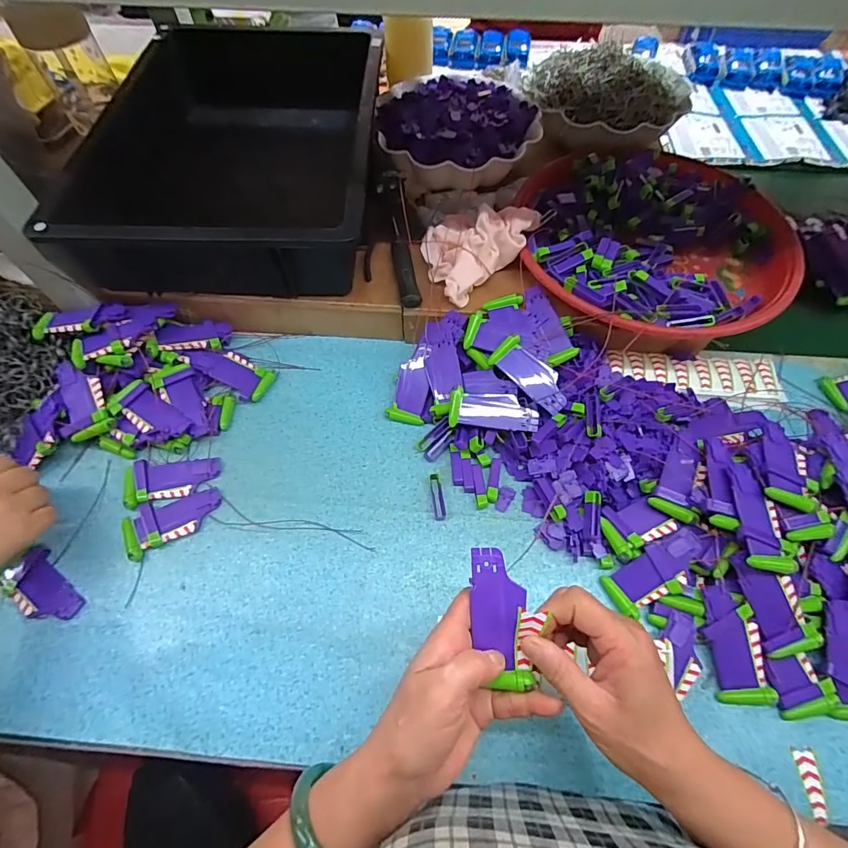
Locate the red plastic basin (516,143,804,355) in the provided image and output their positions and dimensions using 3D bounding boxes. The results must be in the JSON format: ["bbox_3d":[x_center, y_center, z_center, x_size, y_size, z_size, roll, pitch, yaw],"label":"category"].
[{"bbox_3d":[0.266,-0.207,0.527,0.300,0.077,0.300,2,61,1],"label":"red plastic basin"}]

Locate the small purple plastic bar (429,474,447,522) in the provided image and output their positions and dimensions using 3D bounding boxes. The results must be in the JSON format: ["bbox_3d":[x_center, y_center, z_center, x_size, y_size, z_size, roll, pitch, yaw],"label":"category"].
[{"bbox_3d":[0.014,0.073,0.443,0.012,0.007,0.046,-7,61,-4],"label":"small purple plastic bar"}]

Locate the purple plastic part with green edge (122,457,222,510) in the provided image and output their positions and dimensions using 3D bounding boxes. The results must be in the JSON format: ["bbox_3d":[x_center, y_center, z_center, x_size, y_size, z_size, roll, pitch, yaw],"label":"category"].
[{"bbox_3d":[-0.255,0.058,0.446,0.087,0.012,0.047,-4,61,-2],"label":"purple plastic part with green edge"}]

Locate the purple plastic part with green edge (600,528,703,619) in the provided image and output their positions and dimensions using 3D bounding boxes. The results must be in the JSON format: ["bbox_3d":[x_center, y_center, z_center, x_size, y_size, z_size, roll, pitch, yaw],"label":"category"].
[{"bbox_3d":[0.207,0.131,0.391,0.089,0.010,0.041,-44,66,10],"label":"purple plastic part with green edge"}]

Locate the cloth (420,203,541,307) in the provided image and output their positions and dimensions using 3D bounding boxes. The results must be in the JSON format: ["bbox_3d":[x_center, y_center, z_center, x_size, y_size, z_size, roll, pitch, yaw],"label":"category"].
[{"bbox_3d":[0.055,-0.206,0.498,0.134,0.055,0.094,-38,67,-19],"label":"cloth"}]

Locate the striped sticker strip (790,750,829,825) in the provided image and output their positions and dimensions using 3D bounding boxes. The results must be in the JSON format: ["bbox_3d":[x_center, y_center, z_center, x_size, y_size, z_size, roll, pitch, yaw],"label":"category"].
[{"bbox_3d":[0.298,0.277,0.338,0.016,0.004,0.046,0,60,9],"label":"striped sticker strip"}]

